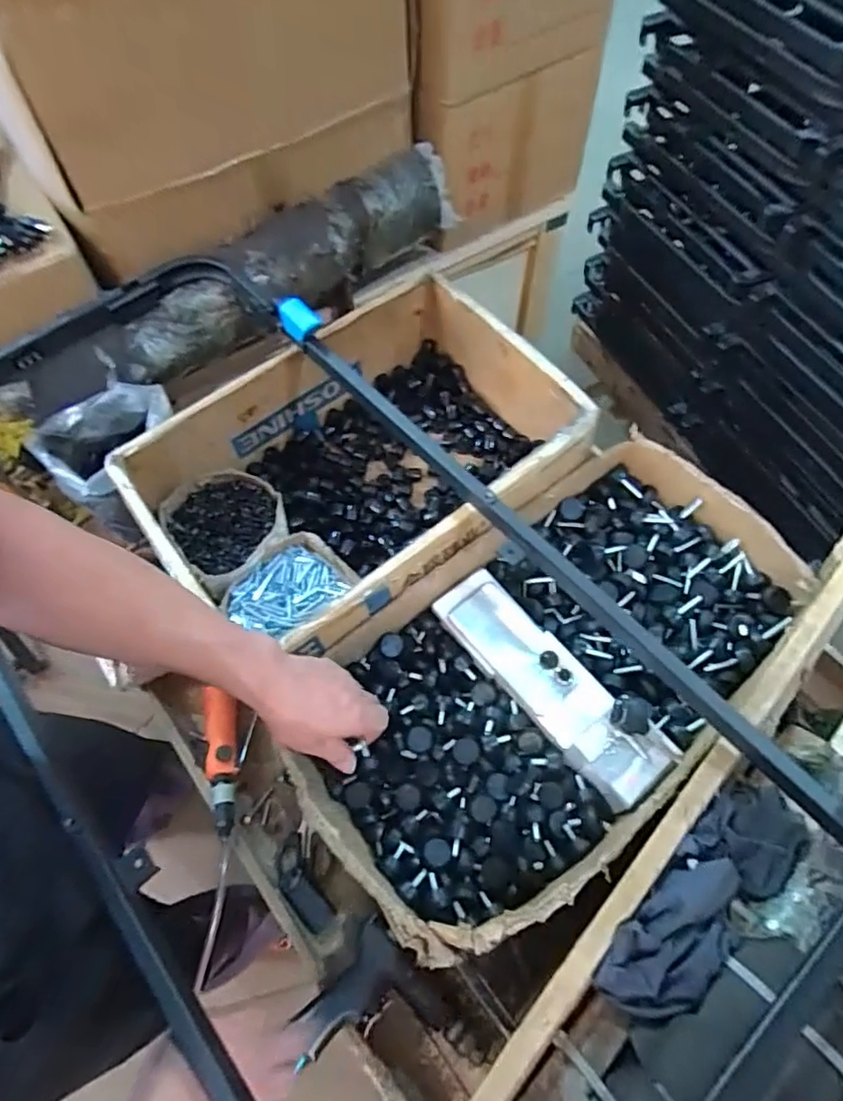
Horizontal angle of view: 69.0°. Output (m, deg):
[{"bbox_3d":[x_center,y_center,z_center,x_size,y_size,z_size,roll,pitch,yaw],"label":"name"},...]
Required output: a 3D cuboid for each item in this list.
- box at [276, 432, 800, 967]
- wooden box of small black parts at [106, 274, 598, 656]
[{"bbox_3d":[0.142,0.119,0.702,0.589,0.109,0.332,-42,68,-17],"label":"box"},{"bbox_3d":[-0.077,-0.105,0.826,0.518,0.175,0.355,-38,67,-15],"label":"wooden box of small black parts"}]

